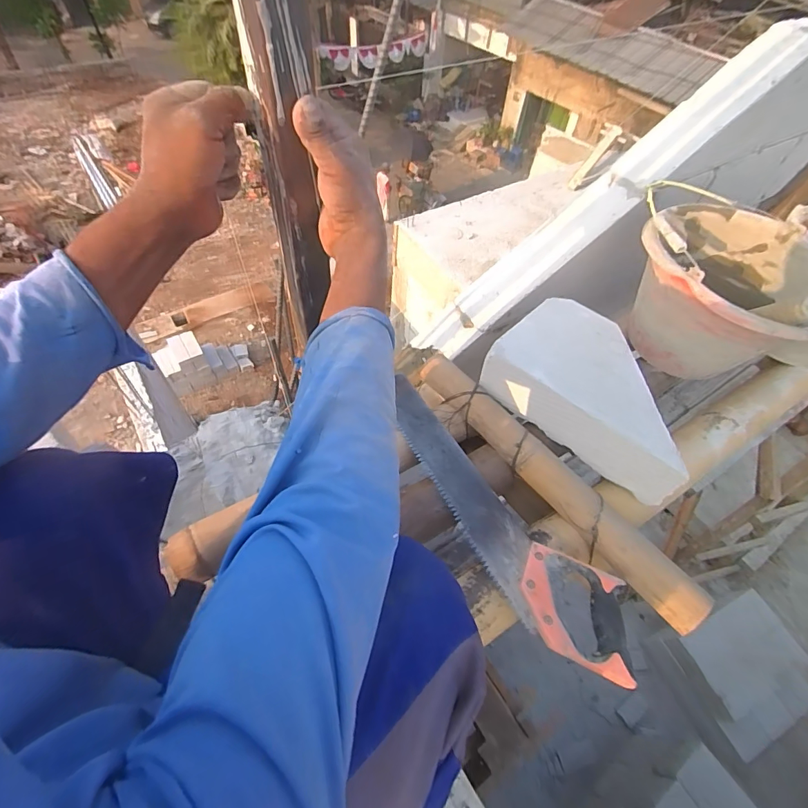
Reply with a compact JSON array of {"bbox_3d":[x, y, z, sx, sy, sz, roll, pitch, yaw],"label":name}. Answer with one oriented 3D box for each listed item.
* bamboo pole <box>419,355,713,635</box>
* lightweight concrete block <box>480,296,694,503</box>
[{"bbox_3d":[0.201,0.093,0.620,0.068,0.051,0.498,-32,64,-23],"label":"bamboo pole"},{"bbox_3d":[0.301,-0.022,0.660,0.181,0.098,0.306,-38,67,-25],"label":"lightweight concrete block"}]

